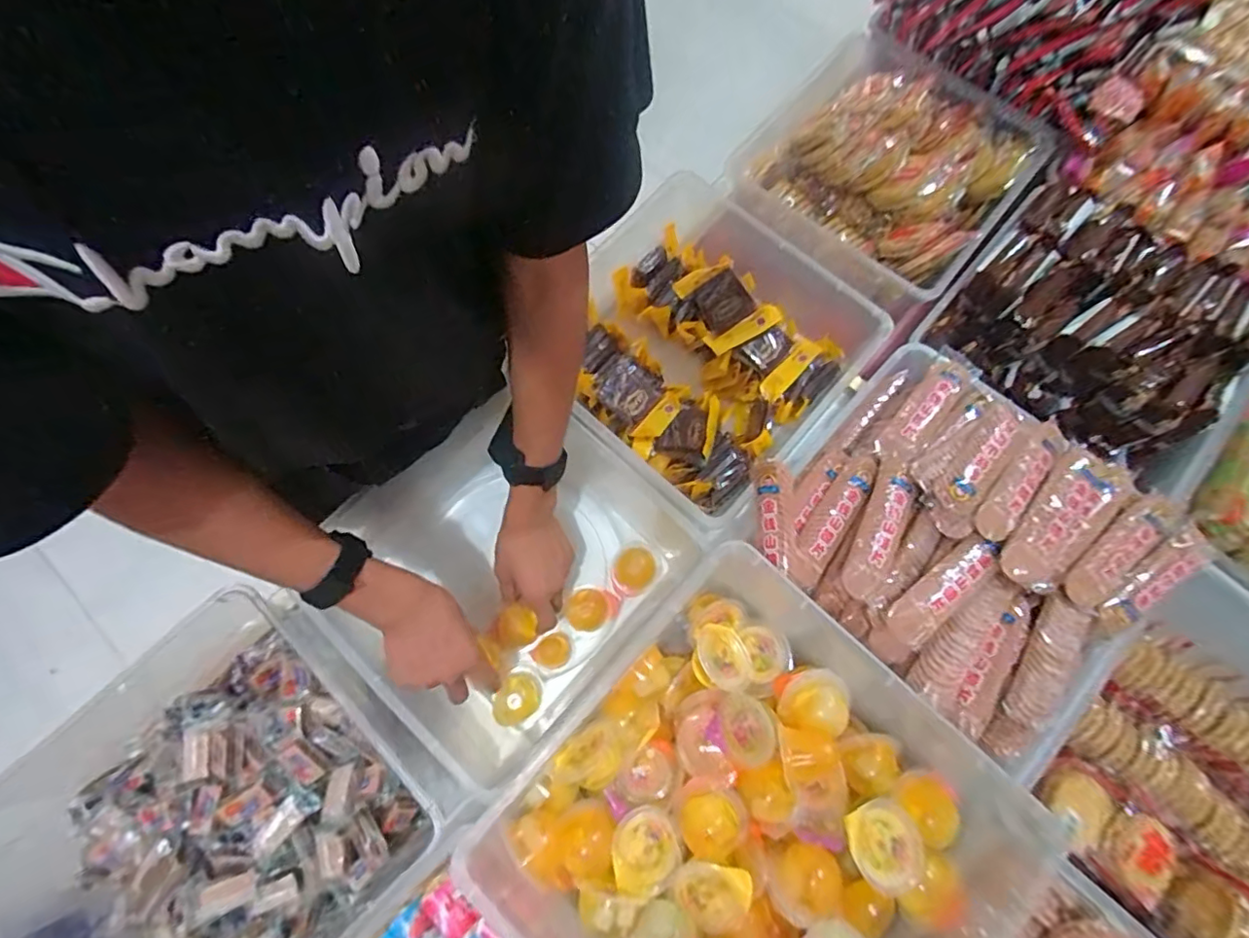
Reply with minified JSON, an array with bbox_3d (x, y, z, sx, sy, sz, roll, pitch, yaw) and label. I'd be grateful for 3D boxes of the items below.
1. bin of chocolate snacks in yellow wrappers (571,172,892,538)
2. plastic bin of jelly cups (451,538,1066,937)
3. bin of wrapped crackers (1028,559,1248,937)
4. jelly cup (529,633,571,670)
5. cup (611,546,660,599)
[{"bbox_3d":[0.079,-0.131,0.628,0.276,0.114,0.328,42,78,12],"label":"bin of chocolate snacks in yellow wrappers"},{"bbox_3d":[0.105,0.268,0.409,0.320,0.106,0.311,43,79,13],"label":"plastic bin of jelly cups"},{"bbox_3d":[0.512,0.270,0.461,0.230,0.108,0.282,36,77,11],"label":"bin of wrapped crackers"},{"bbox_3d":[-0.079,0.201,0.615,0.044,0.034,0.033,-26,74,-6],"label":"jelly cup"},{"bbox_3d":[0.011,0.115,0.631,0.056,0.031,0.049,-25,74,-6],"label":"cup"}]

